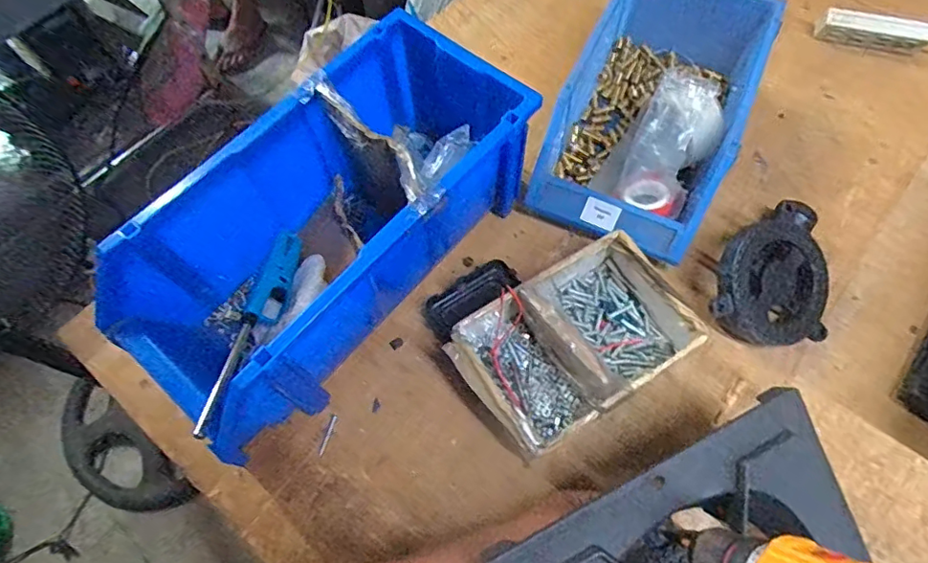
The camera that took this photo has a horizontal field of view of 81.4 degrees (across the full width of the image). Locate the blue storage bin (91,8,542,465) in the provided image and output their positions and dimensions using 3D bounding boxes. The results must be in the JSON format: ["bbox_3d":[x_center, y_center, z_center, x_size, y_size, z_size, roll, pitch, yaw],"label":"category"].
[{"bbox_3d":[-0.140,-0.055,0.576,0.200,0.183,0.450,38,73,17],"label":"blue storage bin"}]

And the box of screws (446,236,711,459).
[{"bbox_3d":[0.114,0.063,0.563,0.227,0.090,0.147,-31,68,-11],"label":"box of screws"}]

